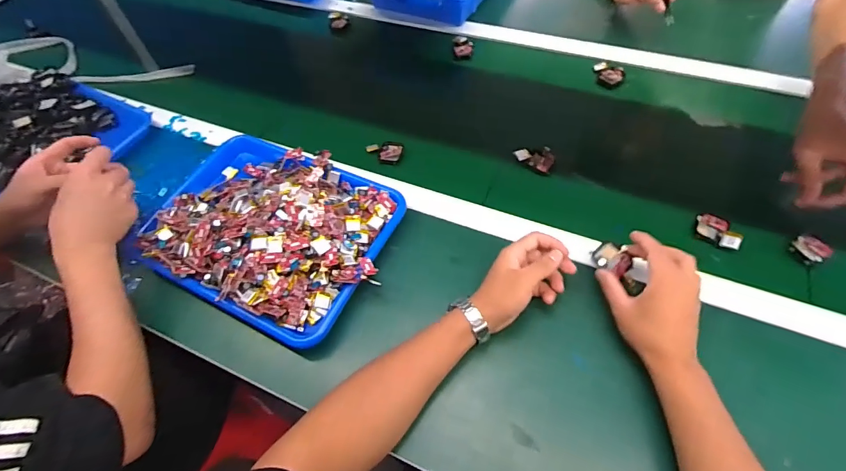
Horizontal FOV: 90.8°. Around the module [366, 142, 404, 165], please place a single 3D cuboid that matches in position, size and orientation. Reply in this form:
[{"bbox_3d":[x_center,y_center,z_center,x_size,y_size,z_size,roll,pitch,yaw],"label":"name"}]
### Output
[{"bbox_3d":[-0.063,-0.136,0.678,0.059,0.009,0.044,8,59,10],"label":"module"}]

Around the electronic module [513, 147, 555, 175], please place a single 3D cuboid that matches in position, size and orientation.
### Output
[{"bbox_3d":[0.171,-0.120,0.640,0.059,0.024,0.031,23,62,18],"label":"electronic module"}]

